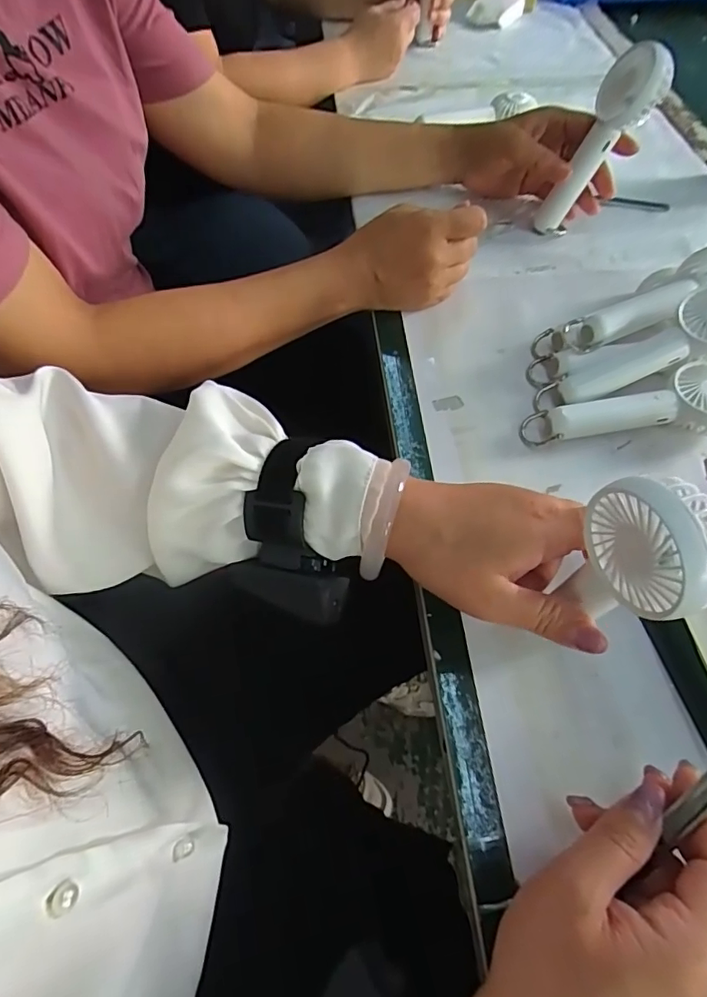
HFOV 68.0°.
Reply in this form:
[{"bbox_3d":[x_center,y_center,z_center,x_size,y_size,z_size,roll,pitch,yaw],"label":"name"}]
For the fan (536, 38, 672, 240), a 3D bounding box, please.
[{"bbox_3d":[0.214,-0.317,0.472,0.028,0.152,0.053,-7,57,-31],"label":"fan"}]

